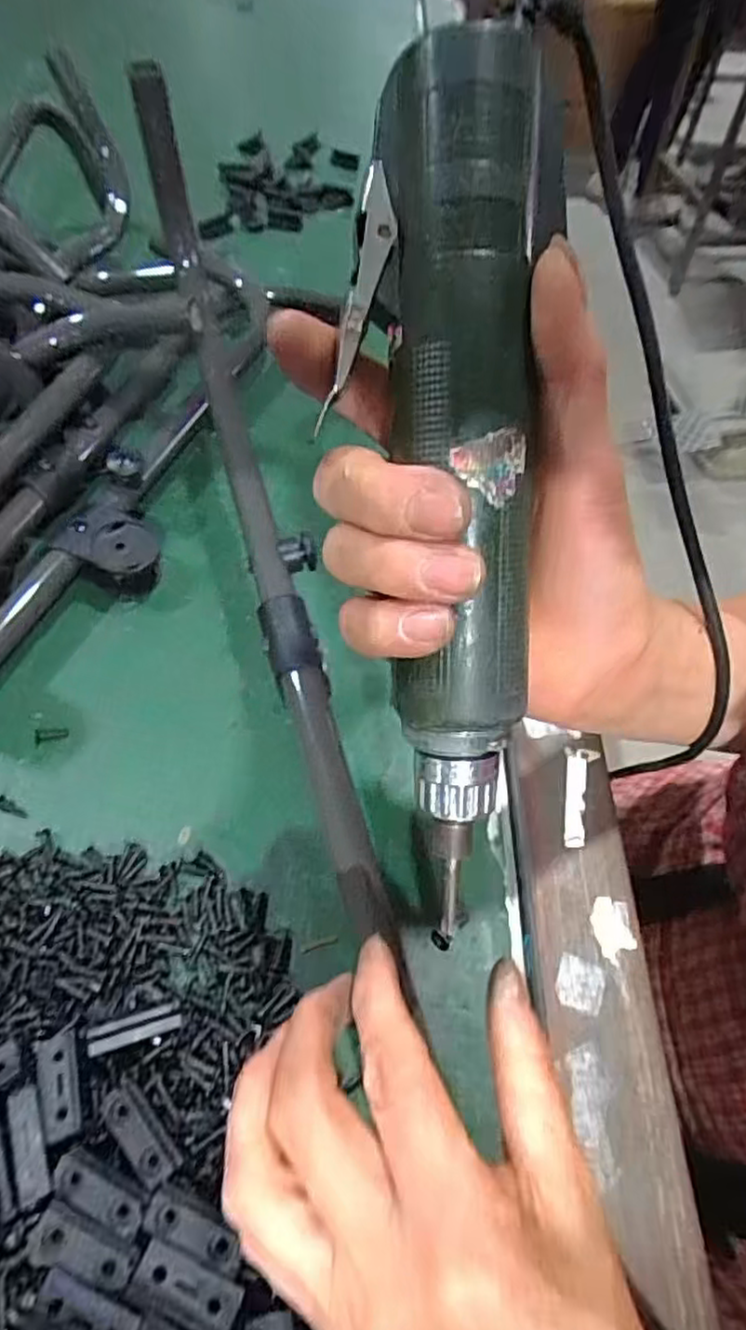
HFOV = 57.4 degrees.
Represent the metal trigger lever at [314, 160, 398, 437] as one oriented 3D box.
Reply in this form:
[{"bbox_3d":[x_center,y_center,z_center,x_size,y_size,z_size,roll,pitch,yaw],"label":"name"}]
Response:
[{"bbox_3d":[-0.003,-0.094,0.179,0.009,0.064,0.005,16,12,9],"label":"metal trigger lever"}]

